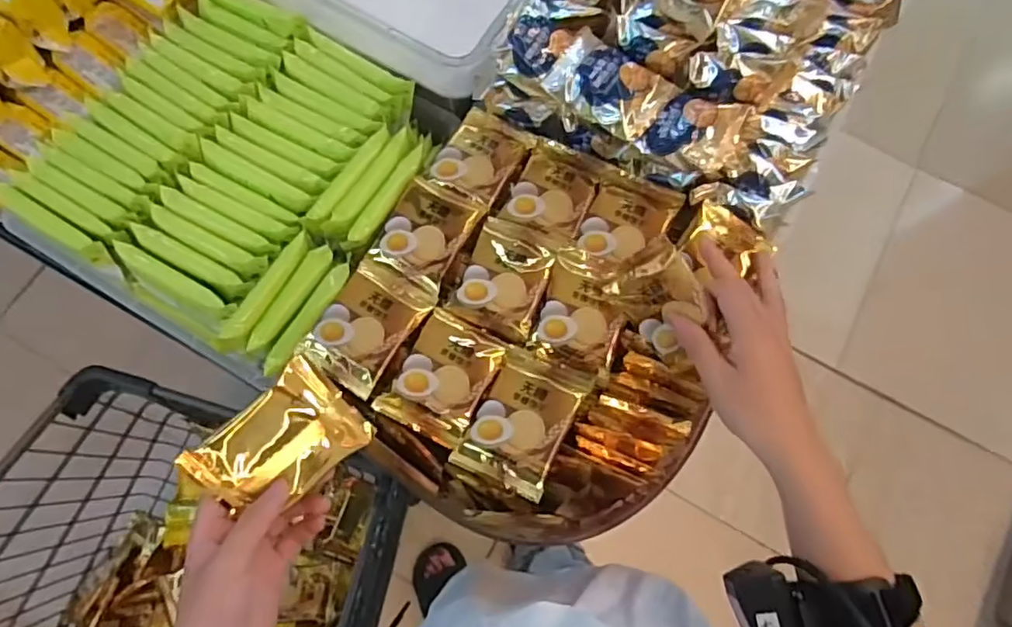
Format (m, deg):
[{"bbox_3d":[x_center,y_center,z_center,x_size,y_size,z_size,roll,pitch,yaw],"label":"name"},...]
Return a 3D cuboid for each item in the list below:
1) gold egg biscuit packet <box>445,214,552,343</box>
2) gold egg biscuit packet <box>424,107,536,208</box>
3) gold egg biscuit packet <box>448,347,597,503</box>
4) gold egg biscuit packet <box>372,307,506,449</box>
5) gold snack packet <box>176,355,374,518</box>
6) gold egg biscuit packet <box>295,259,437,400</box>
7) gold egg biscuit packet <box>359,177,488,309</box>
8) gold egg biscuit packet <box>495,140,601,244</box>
[{"bbox_3d":[-0.001,-0.028,0.476,0.069,0.014,0.085,25,75,5],"label":"gold egg biscuit packet"},{"bbox_3d":[-0.021,-0.134,0.516,0.067,0.017,0.083,28,75,6],"label":"gold egg biscuit packet"},{"bbox_3d":[0.013,0.074,0.434,0.065,0.022,0.102,26,75,5],"label":"gold egg biscuit packet"},{"bbox_3d":[-0.046,0.047,0.453,0.065,0.019,0.089,28,75,6],"label":"gold egg biscuit packet"},{"bbox_3d":[-0.138,0.082,0.365,0.093,0.030,0.066,-41,106,-7],"label":"gold snack packet"},{"bbox_3d":[-0.106,0.008,0.458,0.066,0.015,0.094,31,75,7],"label":"gold egg biscuit packet"},{"bbox_3d":[-0.068,-0.058,0.483,0.068,0.014,0.098,26,75,6],"label":"gold egg biscuit packet"},{"bbox_3d":[0.038,-0.102,0.501,0.065,0.013,0.080,24,75,5],"label":"gold egg biscuit packet"}]

